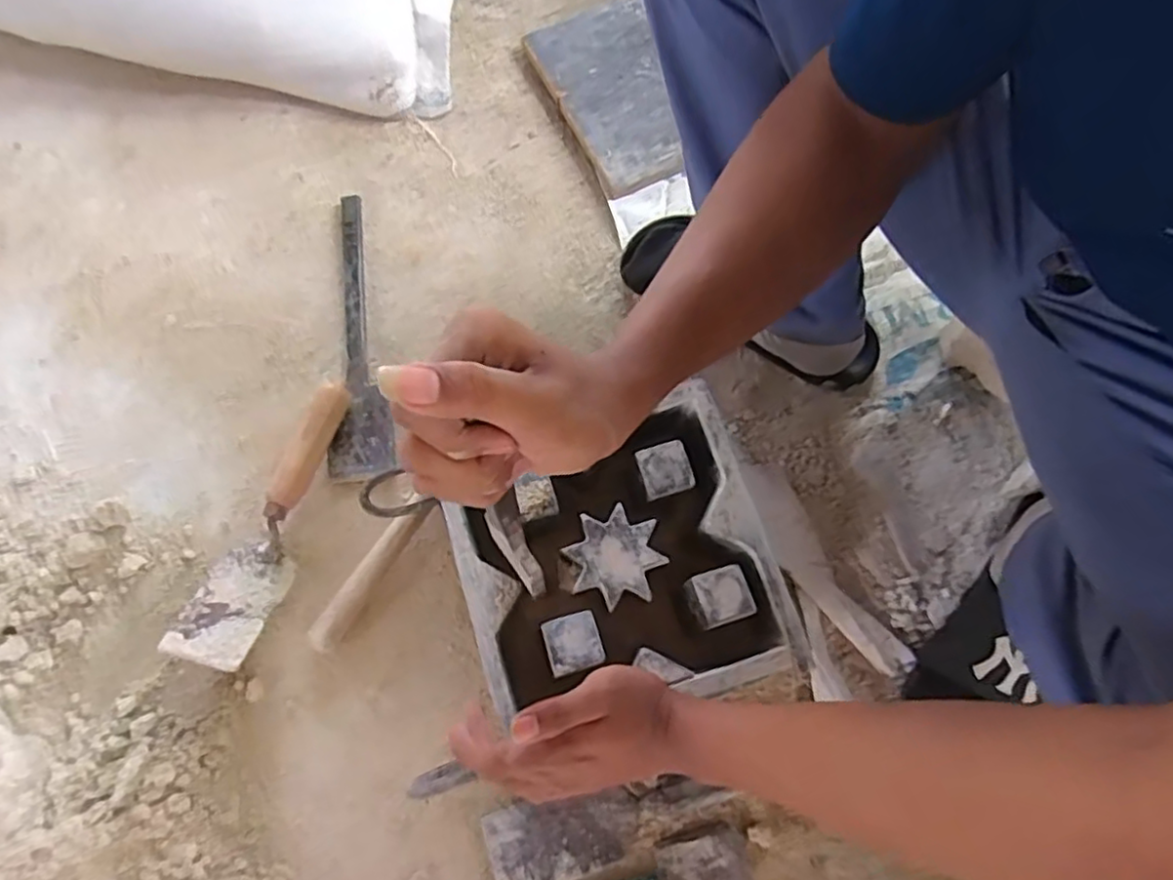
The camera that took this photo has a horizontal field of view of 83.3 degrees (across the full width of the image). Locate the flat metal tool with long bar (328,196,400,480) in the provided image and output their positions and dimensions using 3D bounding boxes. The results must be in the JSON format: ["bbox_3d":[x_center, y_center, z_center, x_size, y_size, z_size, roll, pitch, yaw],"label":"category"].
[{"bbox_3d":[-0.246,-0.113,0.681,0.062,0.014,0.316,-11,74,-4],"label":"flat metal tool with long bar"}]

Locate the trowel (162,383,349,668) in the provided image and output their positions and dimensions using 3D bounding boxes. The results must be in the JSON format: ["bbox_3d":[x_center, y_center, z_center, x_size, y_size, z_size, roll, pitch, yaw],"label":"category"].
[{"bbox_3d":[-0.289,0.069,0.605,0.069,0.052,0.261,15,74,4],"label":"trowel"}]

